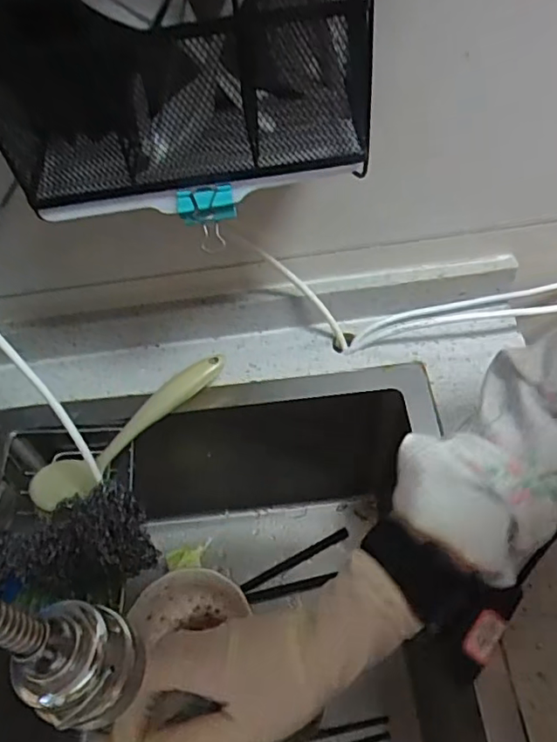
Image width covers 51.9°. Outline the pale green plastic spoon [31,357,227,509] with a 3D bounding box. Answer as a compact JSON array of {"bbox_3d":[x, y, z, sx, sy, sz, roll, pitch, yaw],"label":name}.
[{"bbox_3d":[-0.128,0.050,0.498,0.194,0.026,0.035,-38,60,-3],"label":"pale green plastic spoon"}]

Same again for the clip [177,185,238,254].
[{"bbox_3d":[-0.041,-0.090,0.333,0.032,0.017,0.040,-11,54,-1],"label":"clip"}]

